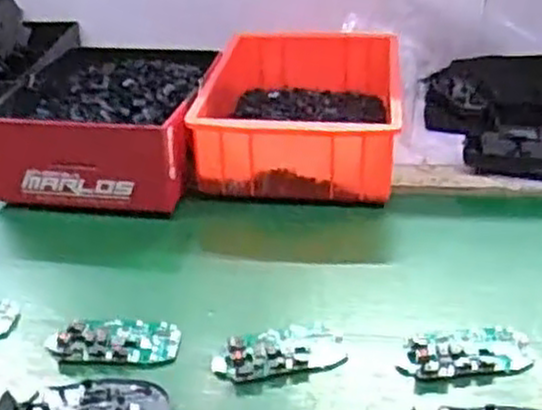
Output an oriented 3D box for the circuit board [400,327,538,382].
[{"bbox_3d":[0.142,0.106,0.565,0.092,0.007,0.045,-4,31,-3],"label":"circuit board"}]

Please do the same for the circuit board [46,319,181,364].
[{"bbox_3d":[-0.120,0.102,0.589,0.099,0.006,0.044,0,31,4],"label":"circuit board"}]

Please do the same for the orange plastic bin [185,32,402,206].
[{"bbox_3d":[0.033,-0.111,0.855,0.205,0.081,0.286,1,31,5],"label":"orange plastic bin"}]

